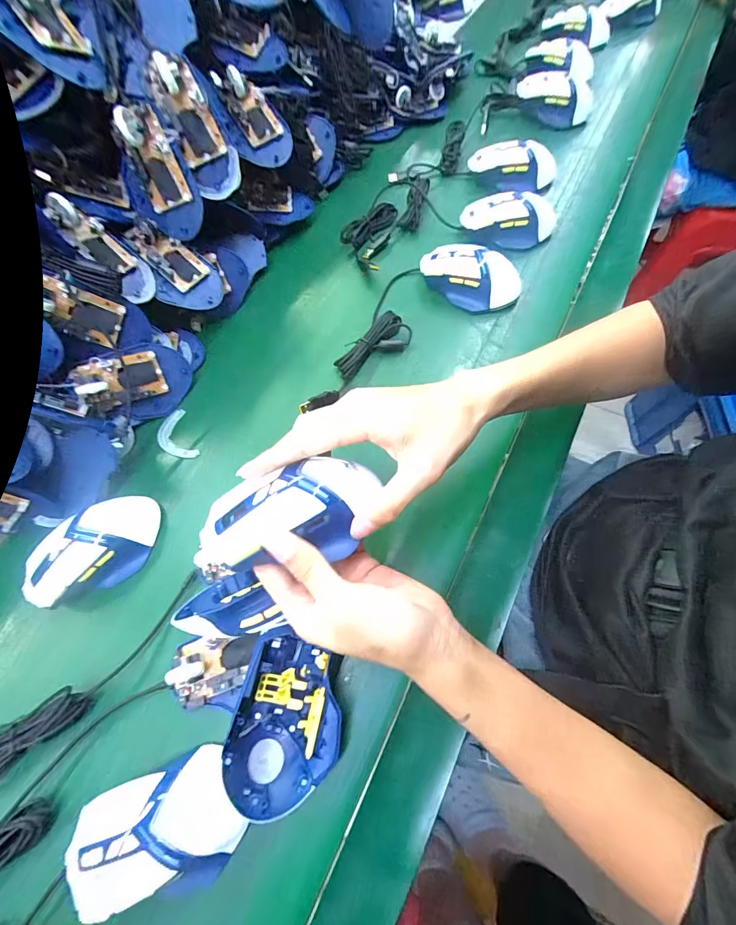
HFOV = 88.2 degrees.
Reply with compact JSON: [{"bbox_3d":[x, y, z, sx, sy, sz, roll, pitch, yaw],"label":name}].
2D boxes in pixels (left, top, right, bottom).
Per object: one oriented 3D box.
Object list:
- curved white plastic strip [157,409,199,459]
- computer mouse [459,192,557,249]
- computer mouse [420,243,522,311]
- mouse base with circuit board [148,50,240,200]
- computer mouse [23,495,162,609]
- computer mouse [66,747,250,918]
[{"bbox_3d":[-0.209,-0.028,0.412,0.035,0.009,0.061,-25,67,-8],"label":"curved white plastic strip"},{"bbox_3d":[0.193,-0.321,0.501,0.128,0.040,0.074,-9,65,-2],"label":"computer mouse"},{"bbox_3d":[0.122,-0.223,0.458,0.120,0.040,0.065,18,68,11],"label":"computer mouse"},{"bbox_3d":[-0.165,-0.328,0.375,0.052,0.108,0.021,-30,40,-11],"label":"mouse base with circuit board"},{"bbox_3d":[-0.250,0.079,0.344,0.113,0.043,0.066,-40,70,-14],"label":"computer mouse"},{"bbox_3d":[-0.141,0.245,0.255,0.112,0.040,0.067,-22,66,-7],"label":"computer mouse"}]

